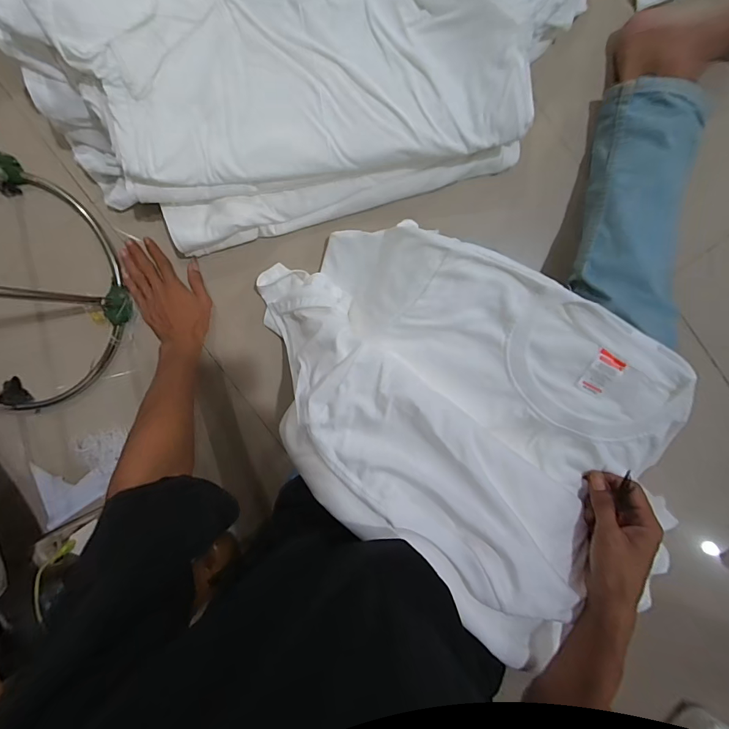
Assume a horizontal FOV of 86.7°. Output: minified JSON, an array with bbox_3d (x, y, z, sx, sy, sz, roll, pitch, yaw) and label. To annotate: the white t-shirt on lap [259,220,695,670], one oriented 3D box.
[{"bbox_3d":[0.076,0.044,0.472,0.483,0.185,0.349,32,96,-2],"label":"white t-shirt on lap"}]

